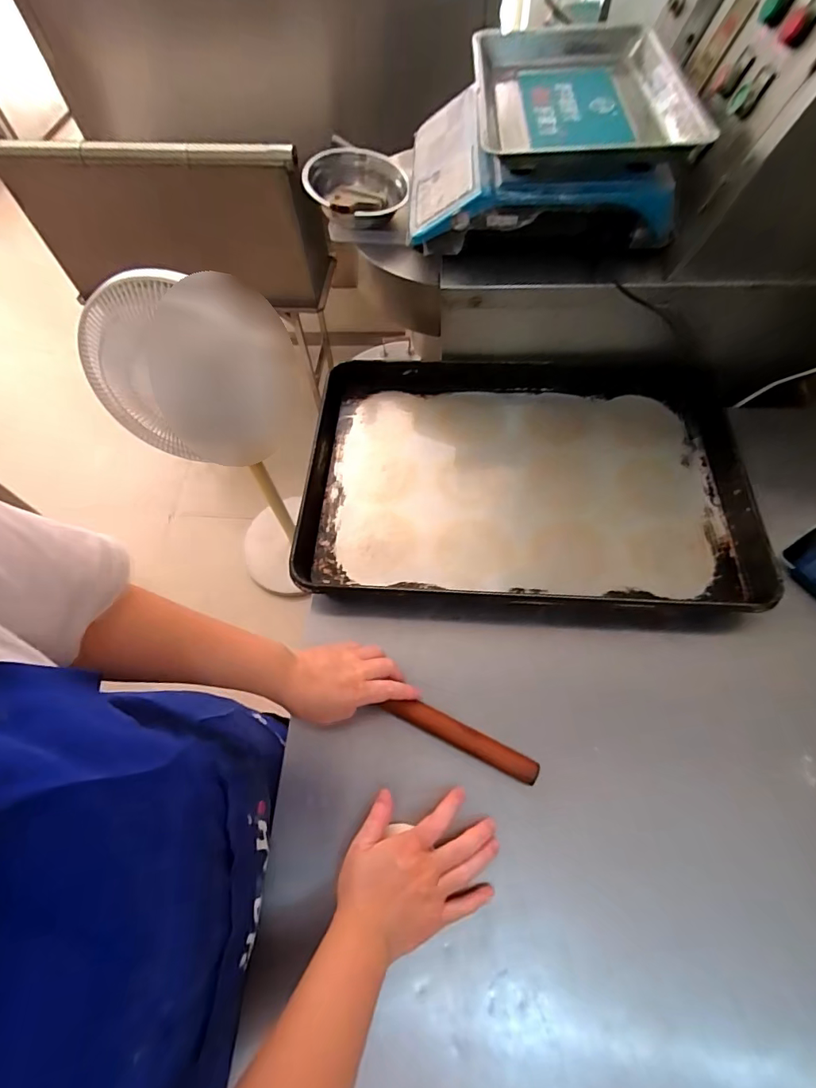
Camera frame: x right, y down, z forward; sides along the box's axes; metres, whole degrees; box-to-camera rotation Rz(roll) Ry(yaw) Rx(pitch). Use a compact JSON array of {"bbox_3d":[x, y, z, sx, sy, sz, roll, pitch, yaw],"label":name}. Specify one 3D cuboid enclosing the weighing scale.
[{"bbox_3d":[0.182,-0.603,0.677,0.340,0.113,0.377,1,63,3],"label":"weighing scale"}]

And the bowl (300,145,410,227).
[{"bbox_3d":[-0.081,-0.554,0.741,0.146,0.067,0.158,-1,63,2],"label":"bowl"}]

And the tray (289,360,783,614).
[{"bbox_3d":[0.156,-0.097,0.684,0.612,0.057,0.403,2,63,4],"label":"tray"}]

